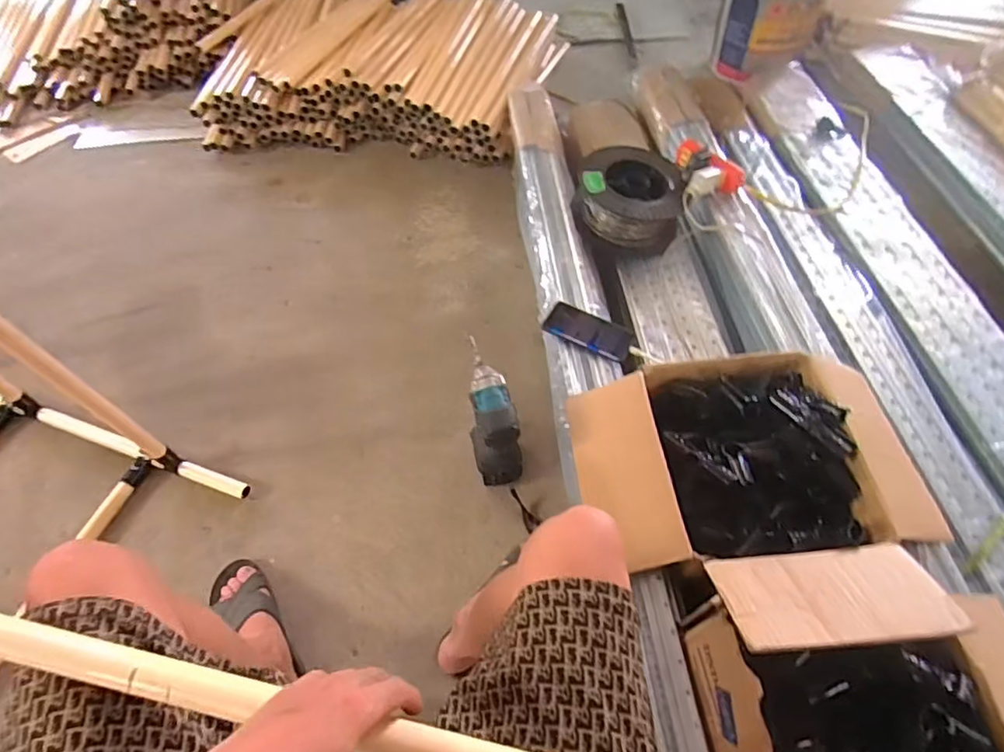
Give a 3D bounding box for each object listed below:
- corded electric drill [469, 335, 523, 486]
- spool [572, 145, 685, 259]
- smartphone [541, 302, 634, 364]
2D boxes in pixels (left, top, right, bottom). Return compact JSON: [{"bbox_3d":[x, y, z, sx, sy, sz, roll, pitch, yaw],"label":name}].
[{"bbox_3d":[-0.014,0.078,0.989,0.080,0.216,0.168,-7,56,-3],"label":"corded electric drill"},{"bbox_3d":[0.277,-0.394,1.262,0.223,0.134,0.231,0,56,1],"label":"spool"},{"bbox_3d":[0.159,-0.084,1.053,0.164,0.007,0.072,26,79,22],"label":"smartphone"}]

